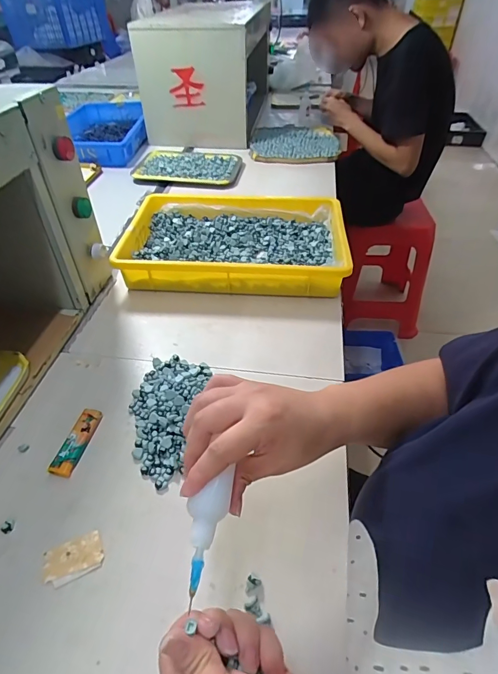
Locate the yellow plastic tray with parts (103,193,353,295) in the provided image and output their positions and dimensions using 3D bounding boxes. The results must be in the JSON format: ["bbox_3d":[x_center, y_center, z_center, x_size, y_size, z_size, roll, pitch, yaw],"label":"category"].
[{"bbox_3d":[-0.021,-0.166,0.674,0.359,0.060,0.239,3,44,4],"label":"yellow plastic tray with parts"}]

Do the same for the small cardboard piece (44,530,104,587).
[{"bbox_3d":[-0.156,0.196,0.344,0.047,0.004,0.033,-18,46,-17],"label":"small cardboard piece"}]

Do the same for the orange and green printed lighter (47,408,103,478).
[{"bbox_3d":[-0.186,0.113,0.423,0.026,0.008,0.079,9,45,9],"label":"orange and green printed lighter"}]

